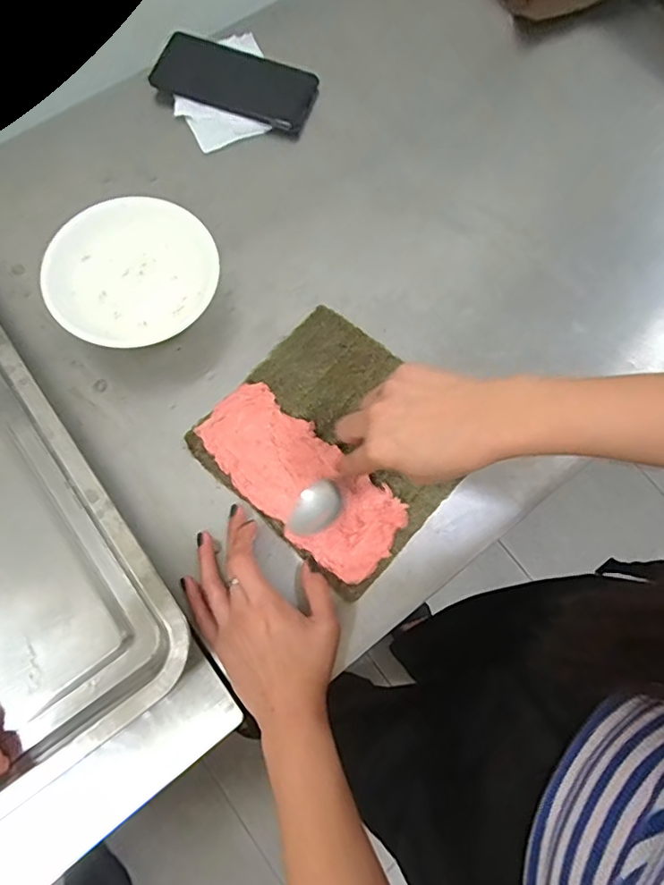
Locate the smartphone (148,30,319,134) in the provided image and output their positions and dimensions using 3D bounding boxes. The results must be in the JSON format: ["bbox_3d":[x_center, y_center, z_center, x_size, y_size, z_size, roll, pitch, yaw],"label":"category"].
[{"bbox_3d":[-0.101,-0.389,0.577,0.165,0.011,0.075,20,84,-2],"label":"smartphone"}]

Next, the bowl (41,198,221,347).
[{"bbox_3d":[-0.179,-0.149,0.482,0.132,0.043,0.140,1,74,-2],"label":"bowl"}]

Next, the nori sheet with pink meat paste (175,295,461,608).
[{"bbox_3d":[0.005,-0.001,0.460,0.198,0.015,0.181,42,77,9],"label":"nori sheet with pink meat paste"}]

